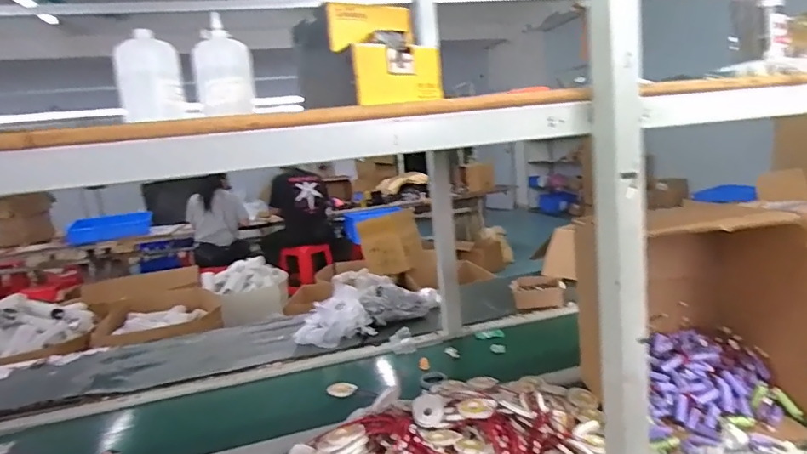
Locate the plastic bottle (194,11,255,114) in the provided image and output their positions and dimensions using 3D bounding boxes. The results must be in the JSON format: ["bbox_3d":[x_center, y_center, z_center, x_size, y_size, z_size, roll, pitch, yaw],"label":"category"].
[{"bbox_3d":[-0.323,-0.289,0.905,0.098,0.158,0.090,-9,10,-17],"label":"plastic bottle"}]

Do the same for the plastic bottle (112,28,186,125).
[{"bbox_3d":[-0.425,-0.250,0.852,0.098,0.130,0.088,-10,10,-22],"label":"plastic bottle"}]

